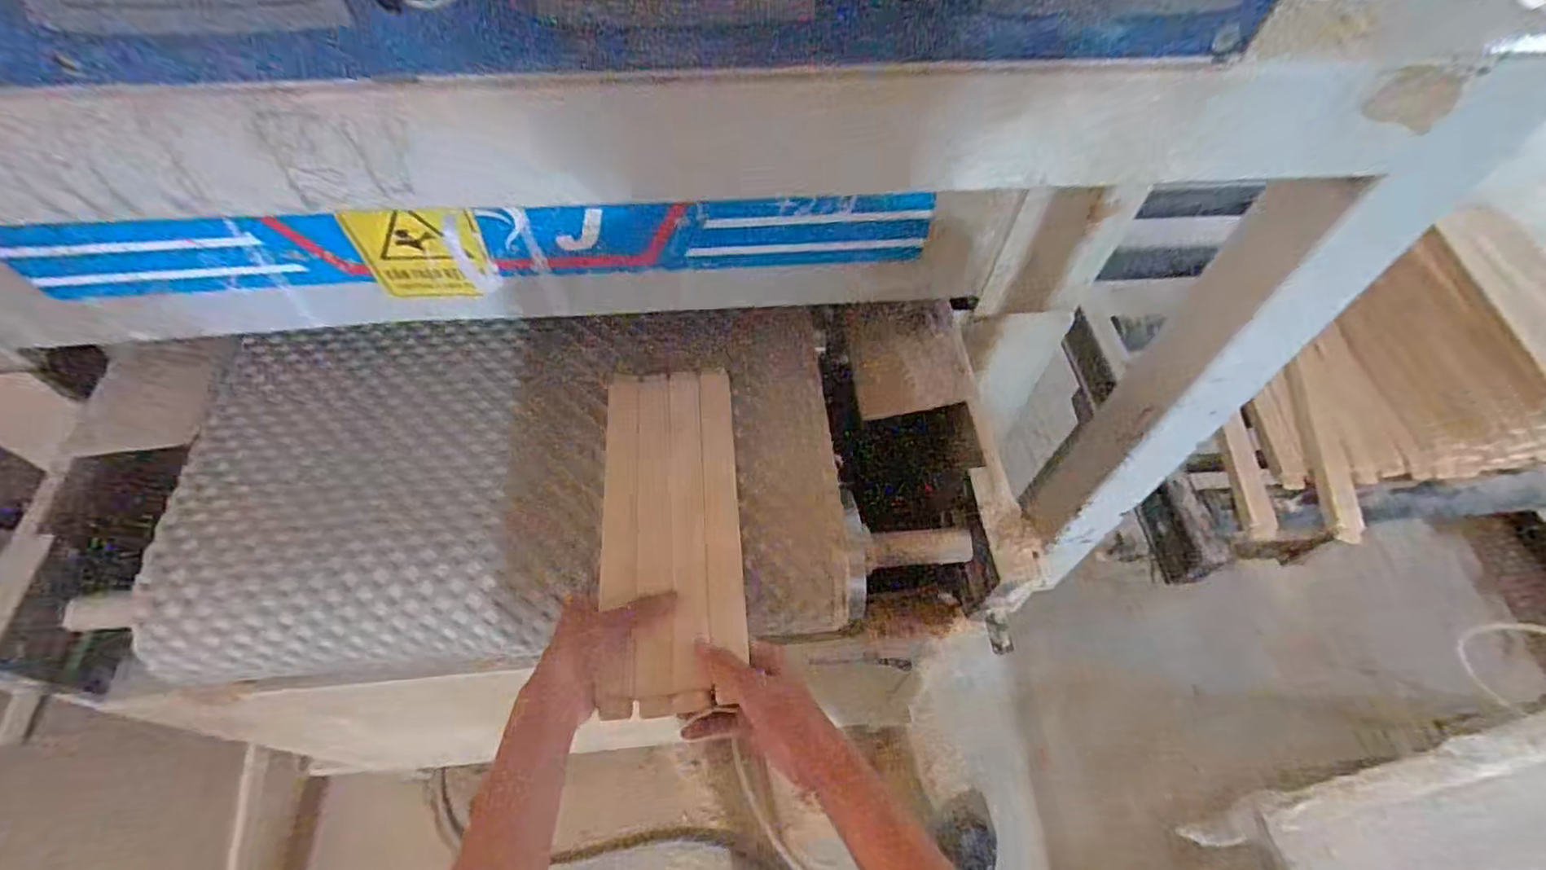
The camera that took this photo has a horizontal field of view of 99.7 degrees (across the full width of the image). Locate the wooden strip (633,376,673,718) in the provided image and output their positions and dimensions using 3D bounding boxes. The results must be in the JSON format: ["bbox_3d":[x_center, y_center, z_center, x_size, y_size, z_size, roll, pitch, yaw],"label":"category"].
[{"bbox_3d":[-0.106,0.076,0.585,0.031,0.012,0.324,-4,57,-4],"label":"wooden strip"}]

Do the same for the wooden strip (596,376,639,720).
[{"bbox_3d":[-0.136,0.076,0.582,0.032,0.011,0.326,-5,57,-5],"label":"wooden strip"}]

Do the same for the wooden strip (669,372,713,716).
[{"bbox_3d":[-0.077,0.071,0.590,0.030,0.015,0.327,-3,57,-4],"label":"wooden strip"}]

